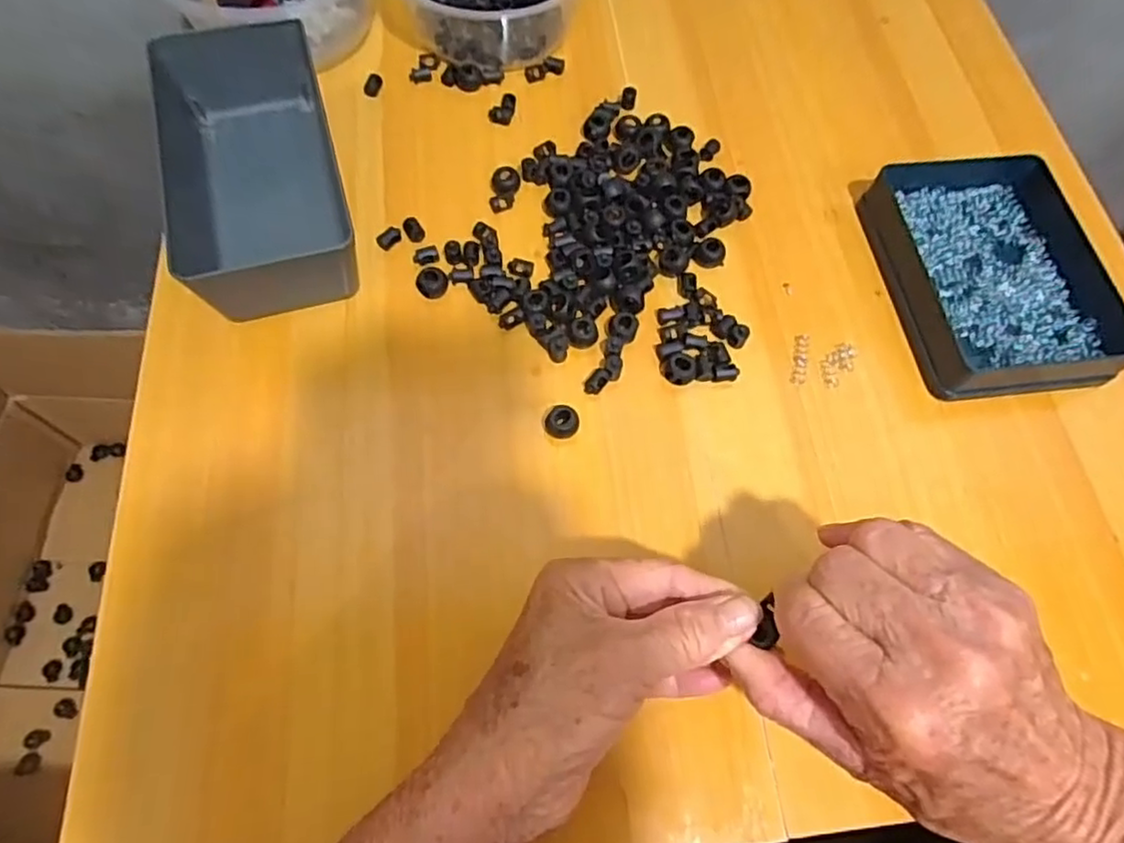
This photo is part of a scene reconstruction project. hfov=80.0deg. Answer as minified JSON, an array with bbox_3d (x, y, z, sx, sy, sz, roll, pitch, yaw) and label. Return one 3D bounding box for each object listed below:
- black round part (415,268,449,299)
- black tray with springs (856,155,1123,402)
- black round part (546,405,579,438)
[{"bbox_3d":[-0.075,-0.080,0.386,0.018,0.011,0.014,-12,66,-8],"label":"black round part"},{"bbox_3d":[0.253,-0.093,0.399,0.113,0.028,0.158,-6,66,-5],"label":"black tray with springs"},{"bbox_3d":[0.000,0.000,0.354,0.017,0.011,0.014,-8,66,-6],"label":"black round part"}]

